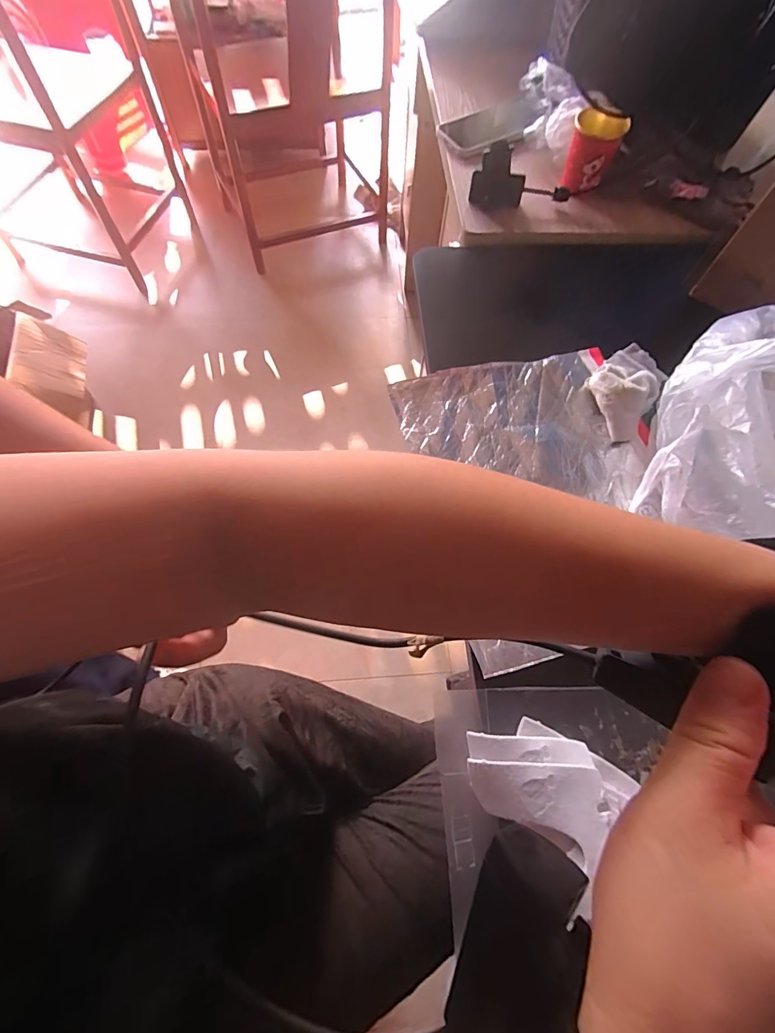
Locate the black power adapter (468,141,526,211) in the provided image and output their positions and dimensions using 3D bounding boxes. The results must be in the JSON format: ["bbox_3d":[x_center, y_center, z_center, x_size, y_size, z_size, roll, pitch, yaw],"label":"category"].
[{"bbox_3d":[0.145,-0.439,0.550,0.066,0.074,0.032,6,65,1],"label":"black power adapter"}]

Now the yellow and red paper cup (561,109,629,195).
[{"bbox_3d":[0.263,-0.471,0.555,0.062,0.072,0.050,19,66,7],"label":"yellow and red paper cup"}]

